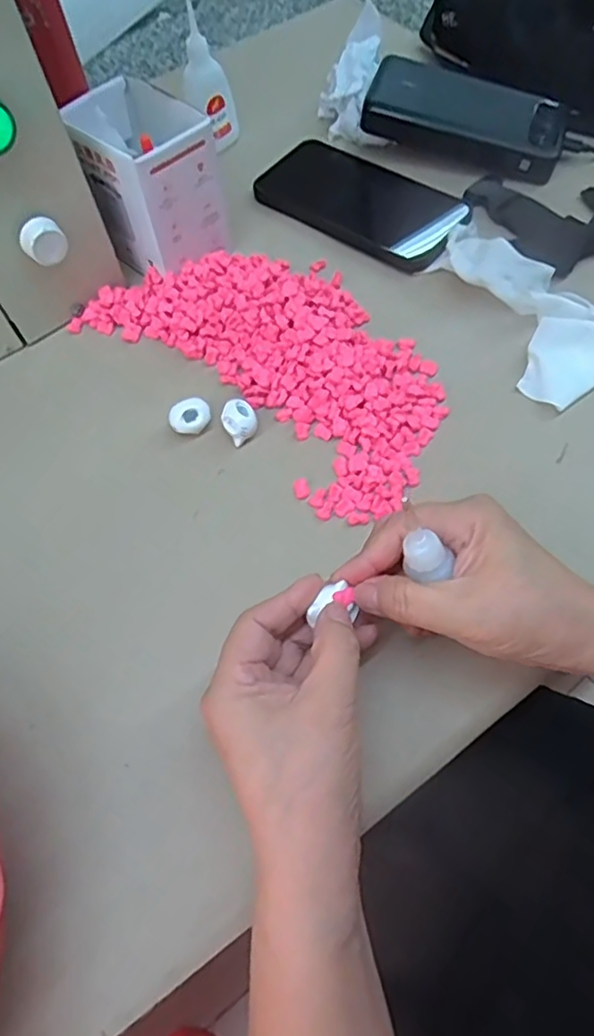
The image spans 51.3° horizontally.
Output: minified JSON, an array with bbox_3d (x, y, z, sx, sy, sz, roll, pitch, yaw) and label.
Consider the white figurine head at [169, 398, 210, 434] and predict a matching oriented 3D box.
[{"bbox_3d":[-0.067,-0.062,0.391,0.025,0.020,0.018,-18,62,-6],"label":"white figurine head"}]

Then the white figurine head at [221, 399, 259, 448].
[{"bbox_3d":[-0.035,-0.059,0.385,0.021,0.020,0.021,-2,61,3],"label":"white figurine head"}]

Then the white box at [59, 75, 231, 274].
[{"bbox_3d":[-0.104,-0.233,0.438,0.071,0.098,0.089,-41,67,-17],"label":"white box"}]

